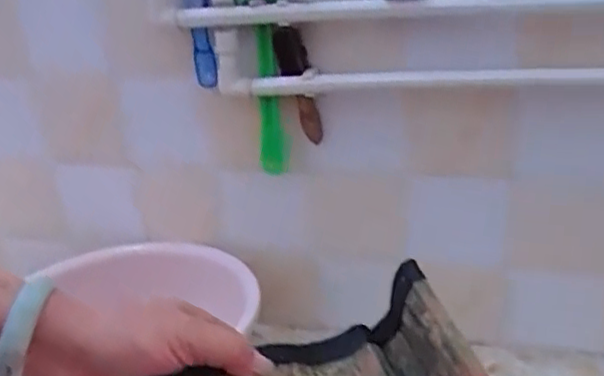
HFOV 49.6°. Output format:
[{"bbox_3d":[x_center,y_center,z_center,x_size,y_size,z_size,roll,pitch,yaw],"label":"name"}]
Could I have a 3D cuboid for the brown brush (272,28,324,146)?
[{"bbox_3d":[-0.004,-0.130,0.867,0.043,0.190,0.023,5,48,20],"label":"brown brush"}]

